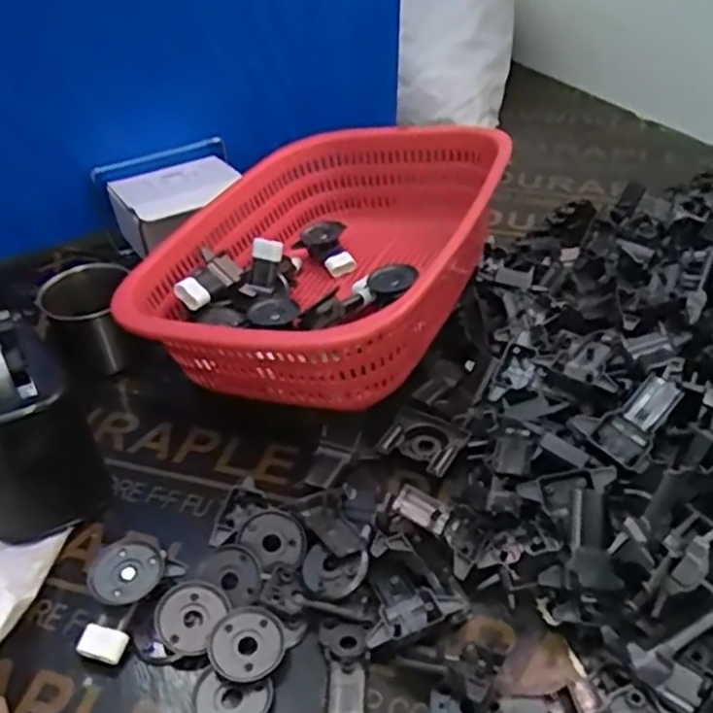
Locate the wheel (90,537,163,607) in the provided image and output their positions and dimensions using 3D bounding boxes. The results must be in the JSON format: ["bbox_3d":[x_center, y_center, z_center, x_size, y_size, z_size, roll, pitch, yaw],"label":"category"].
[{"bbox_3d":[-0.138,0.130,0.435,0.036,0.006,0.041,37,60,11],"label":"wheel"}]

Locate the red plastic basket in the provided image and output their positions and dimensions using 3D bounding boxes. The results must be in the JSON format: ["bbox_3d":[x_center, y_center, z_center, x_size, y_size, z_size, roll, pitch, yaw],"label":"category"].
[{"bbox_3d":[-0.022,-0.085,0.621,0.245,0.134,0.344,14,43,18],"label":"red plastic basket"}]

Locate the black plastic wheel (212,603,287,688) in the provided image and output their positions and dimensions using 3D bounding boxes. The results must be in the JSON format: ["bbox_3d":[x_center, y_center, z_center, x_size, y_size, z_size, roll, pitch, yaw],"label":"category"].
[{"bbox_3d":[-0.062,0.163,0.412,0.043,0.011,0.038,-25,46,-24],"label":"black plastic wheel"}]

